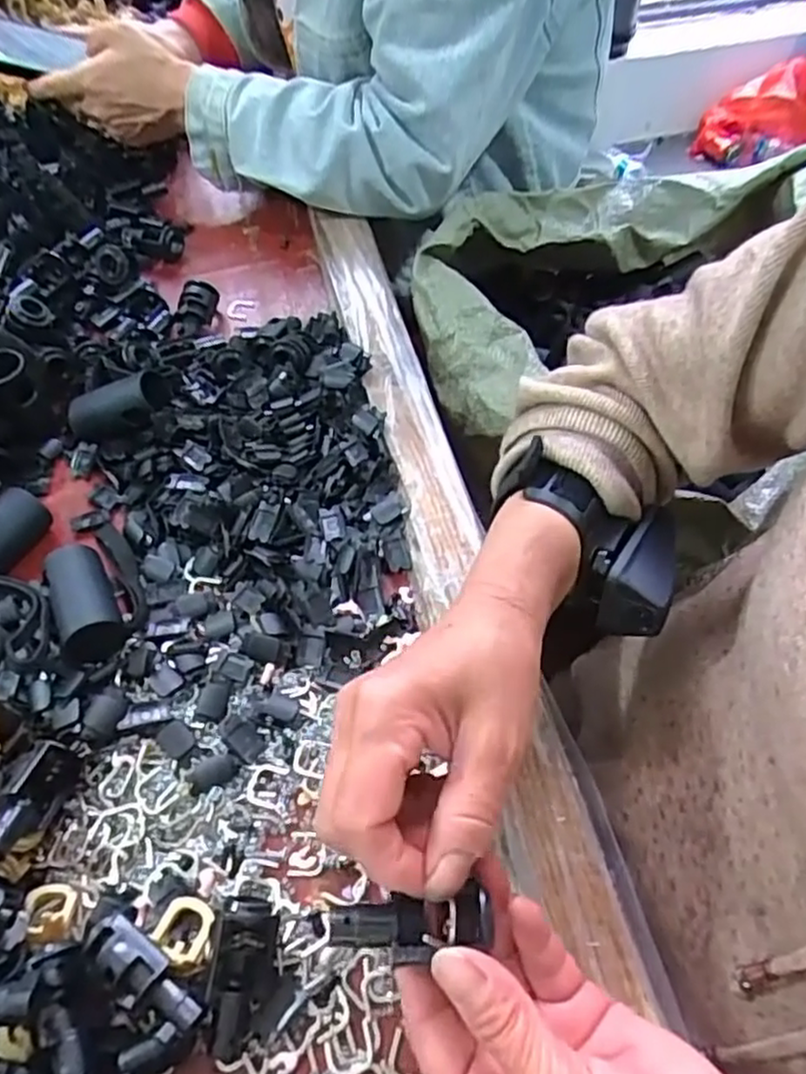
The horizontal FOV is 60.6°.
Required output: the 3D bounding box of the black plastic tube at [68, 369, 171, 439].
[{"bbox_3d":[-0.187,-0.083,0.446,0.064,0.024,0.031,-18,55,10],"label":"black plastic tube"}]

